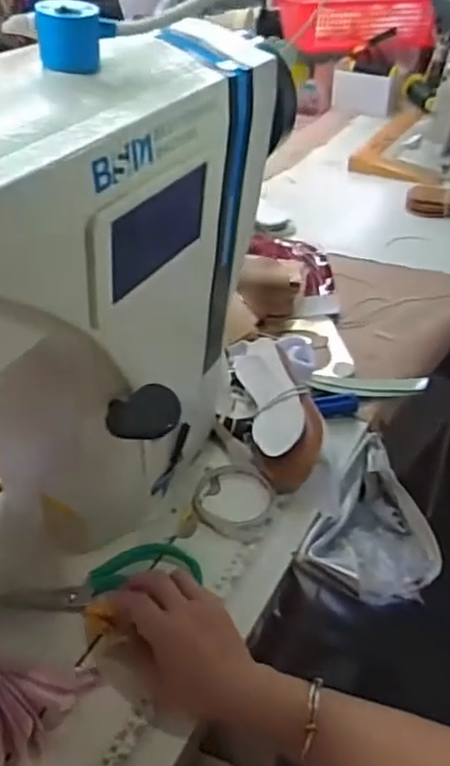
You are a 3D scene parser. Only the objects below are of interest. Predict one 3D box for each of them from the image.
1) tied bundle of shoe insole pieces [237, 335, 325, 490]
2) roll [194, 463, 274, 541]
[{"bbox_3d":[0.058,0.026,0.742,0.072,0.047,0.225,-8,40,-9],"label":"tied bundle of shoe insole pieces"},{"bbox_3d":[0.007,0.124,0.666,0.085,0.024,0.079,0,40,0],"label":"roll"}]

